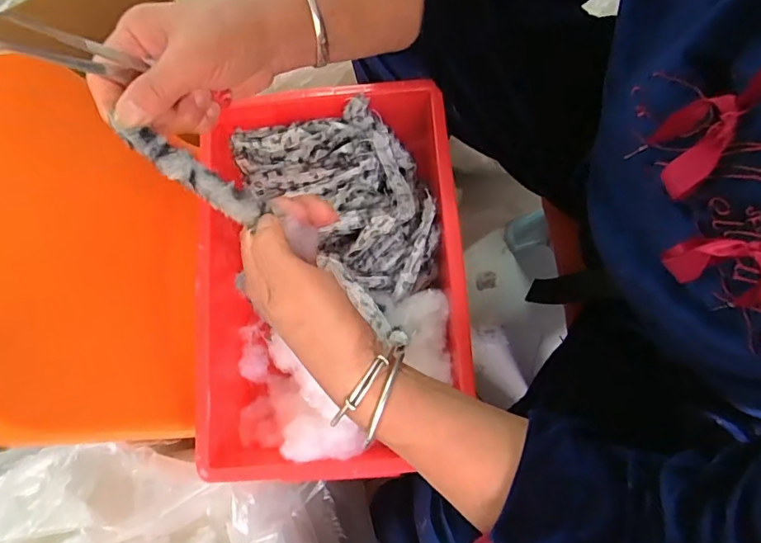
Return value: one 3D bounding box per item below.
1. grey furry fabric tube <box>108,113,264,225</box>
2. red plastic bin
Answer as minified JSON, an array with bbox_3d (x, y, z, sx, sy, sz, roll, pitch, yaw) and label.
[{"bbox_3d":[-0.116,-0.060,0.298,0.090,0.010,0.018,34,78,-10],"label":"grey furry fabric tube"},{"bbox_3d":[-0.050,0.005,0.479,0.245,0.088,0.356,-3,77,-1],"label":"red plastic bin"}]

